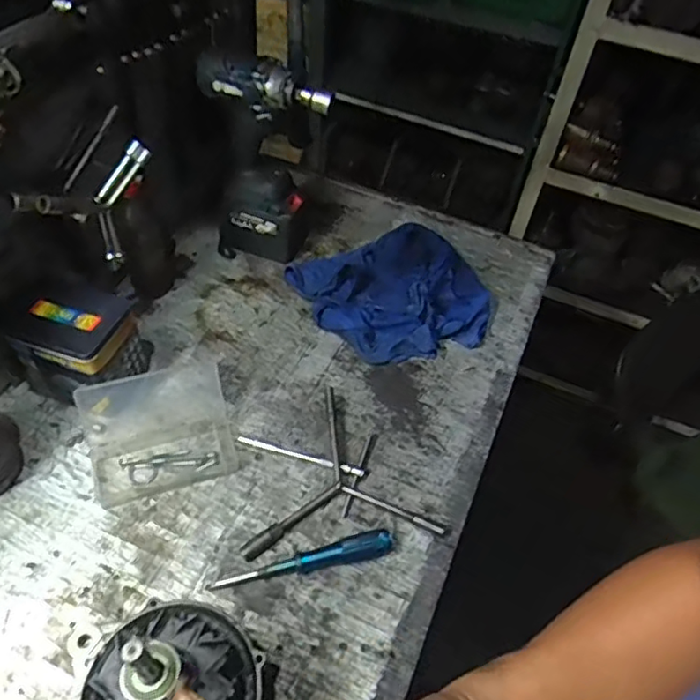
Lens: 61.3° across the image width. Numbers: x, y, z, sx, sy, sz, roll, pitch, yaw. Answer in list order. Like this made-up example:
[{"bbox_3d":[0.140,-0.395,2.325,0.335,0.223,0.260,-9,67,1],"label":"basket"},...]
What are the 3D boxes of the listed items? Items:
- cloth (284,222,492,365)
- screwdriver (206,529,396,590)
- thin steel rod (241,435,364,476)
[{"bbox_3d":[0.074,-0.092,0.863,0.284,0.064,0.219,-15,53,-17],"label":"cloth"},{"bbox_3d":[-0.044,0.226,0.621,0.196,0.027,0.029,-12,52,-15],"label":"screwdriver"},{"bbox_3d":[-0.059,0.127,0.706,0.154,0.008,0.011,14,50,7],"label":"thin steel rod"}]

